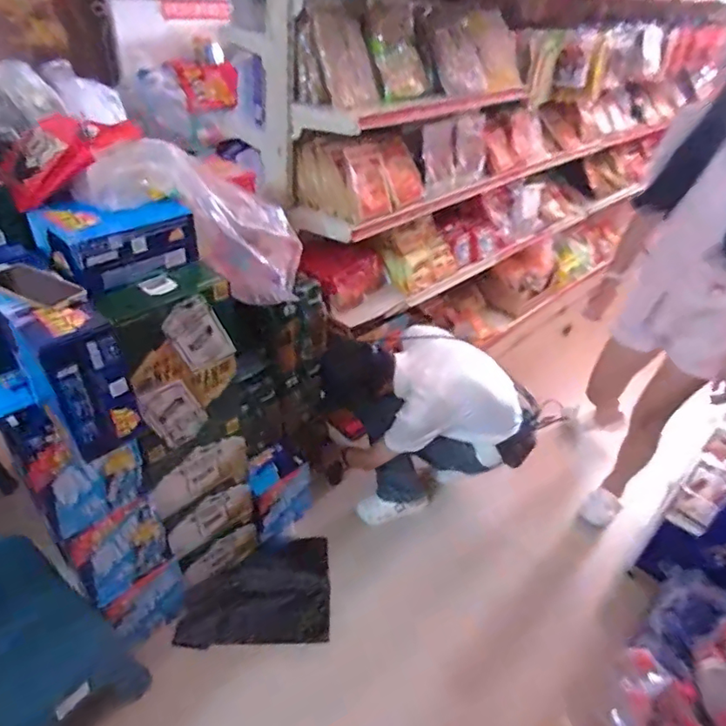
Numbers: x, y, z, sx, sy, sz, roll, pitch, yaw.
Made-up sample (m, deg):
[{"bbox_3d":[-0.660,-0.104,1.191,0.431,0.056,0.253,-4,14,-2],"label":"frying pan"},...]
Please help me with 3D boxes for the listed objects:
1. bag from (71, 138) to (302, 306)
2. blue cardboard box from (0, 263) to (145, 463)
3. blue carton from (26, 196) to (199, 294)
[{"bbox_3d":[-0.366,-0.344,1.320,0.599,0.235,0.136,28,10,-49],"label":"bag"},{"bbox_3d":[-0.551,-0.013,0.963,0.267,0.256,0.119,30,44,32],"label":"blue cardboard box"},{"bbox_3d":[-0.507,-0.263,1.101,0.165,0.131,0.269,30,44,32],"label":"blue carton"}]

